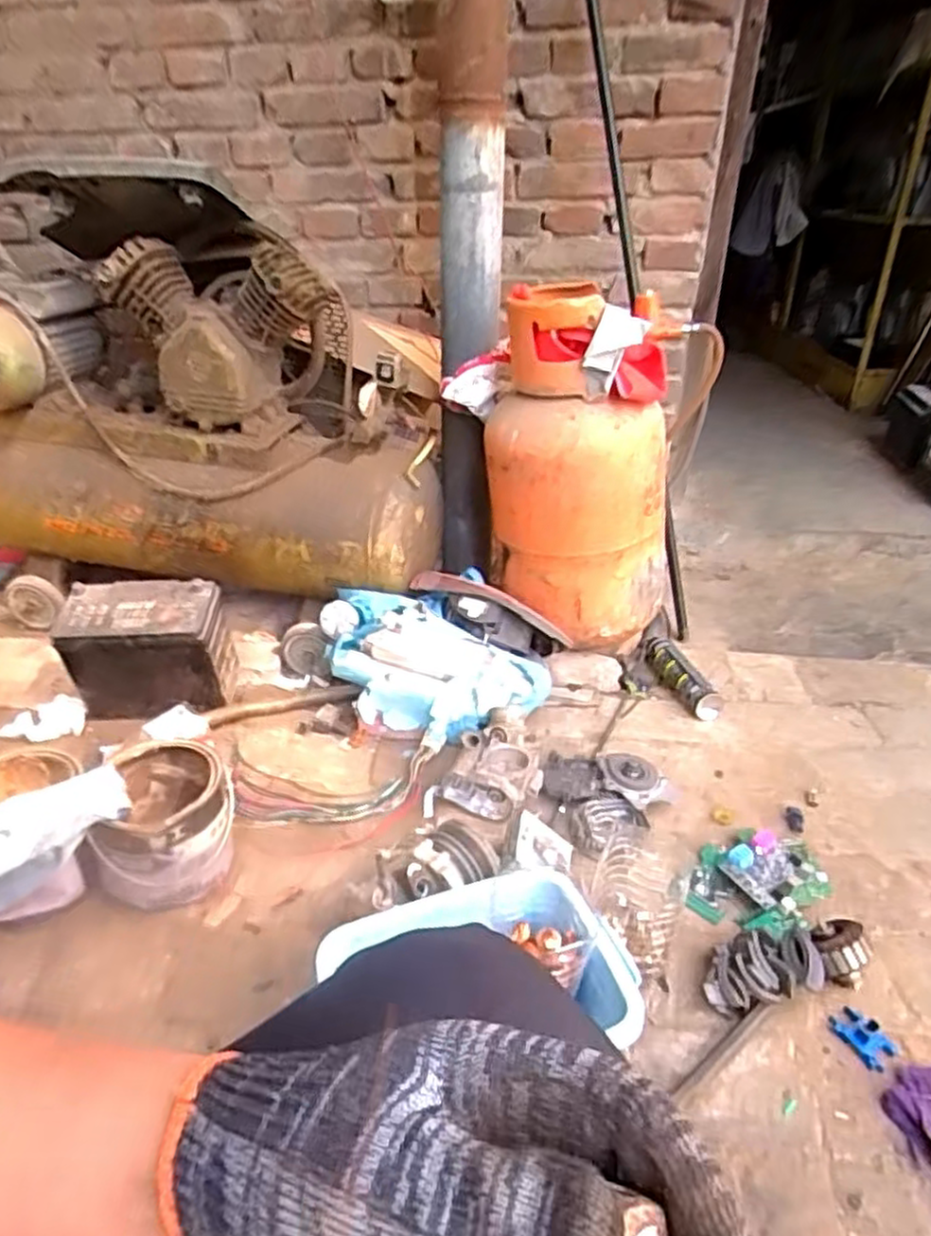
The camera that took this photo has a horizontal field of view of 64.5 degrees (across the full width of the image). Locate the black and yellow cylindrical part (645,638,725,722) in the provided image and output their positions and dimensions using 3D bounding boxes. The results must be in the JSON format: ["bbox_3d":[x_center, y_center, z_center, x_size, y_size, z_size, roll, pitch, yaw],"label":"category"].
[{"bbox_3d":[0.374,0.101,1.287,0.052,0.045,0.218,-8,32,-13],"label":"black and yellow cylindrical part"}]

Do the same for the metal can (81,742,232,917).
[{"bbox_3d":[-0.369,0.258,0.926,0.144,0.128,0.169,-3,31,-5],"label":"metal can"}]

